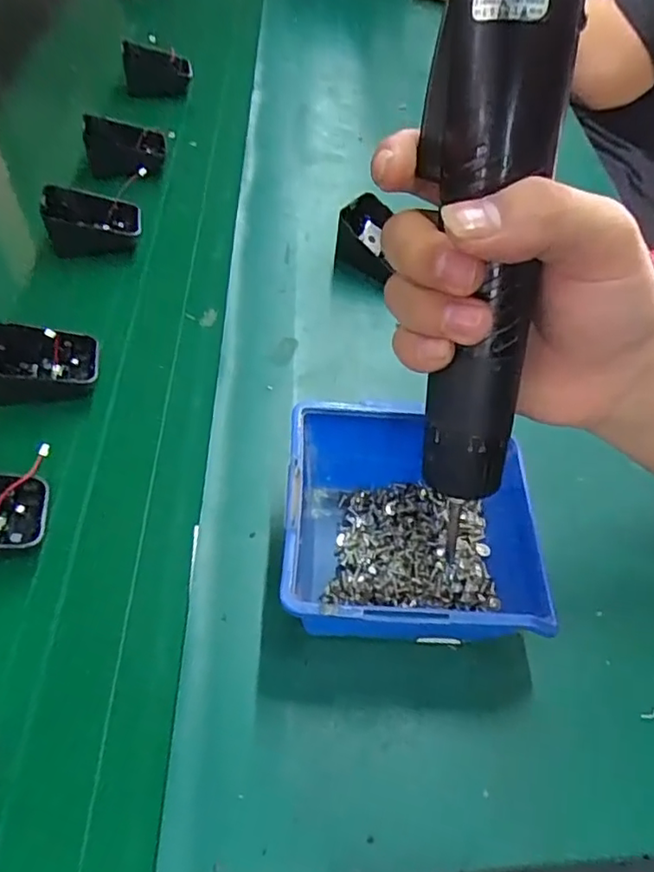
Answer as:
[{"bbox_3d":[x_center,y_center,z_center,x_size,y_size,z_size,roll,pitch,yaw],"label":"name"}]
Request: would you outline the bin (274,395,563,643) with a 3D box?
[{"bbox_3d":[0.040,0.049,0.303,0.119,0.061,0.111,2,52,-4],"label":"bin"}]

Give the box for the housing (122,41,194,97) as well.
[{"bbox_3d":[-0.171,-0.372,0.622,0.065,0.037,0.033,-13,55,-15],"label":"housing"}]

